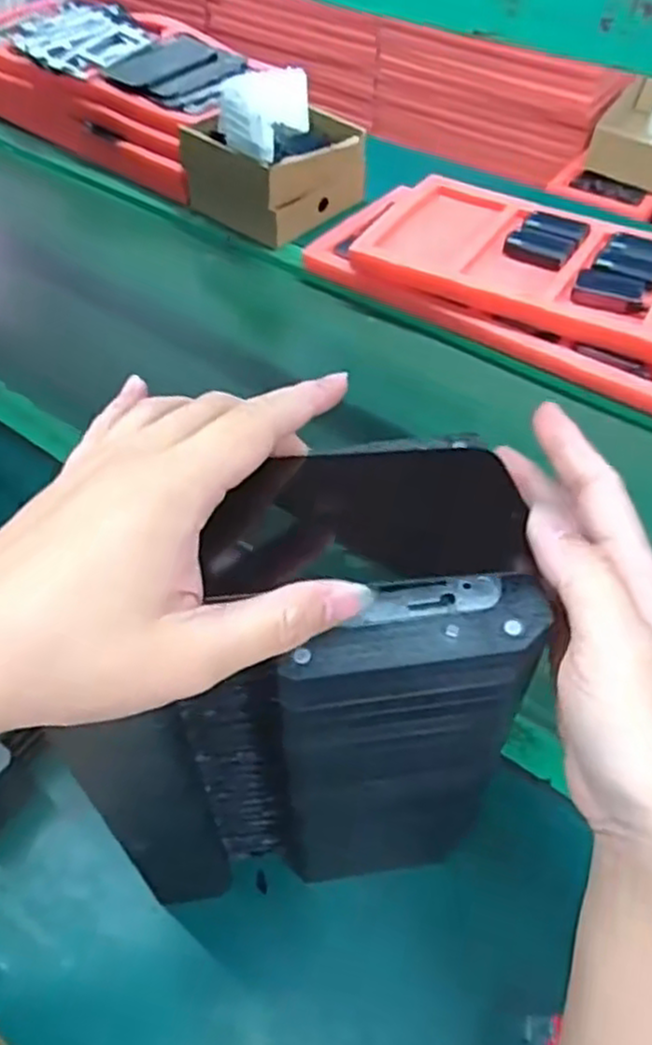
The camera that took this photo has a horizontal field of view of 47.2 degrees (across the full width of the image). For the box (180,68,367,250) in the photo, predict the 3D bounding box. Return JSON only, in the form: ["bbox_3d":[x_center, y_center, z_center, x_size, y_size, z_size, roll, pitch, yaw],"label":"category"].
[{"bbox_3d":[-0.061,-0.476,0.955,0.186,0.140,0.169,-38,59,-27],"label":"box"}]

